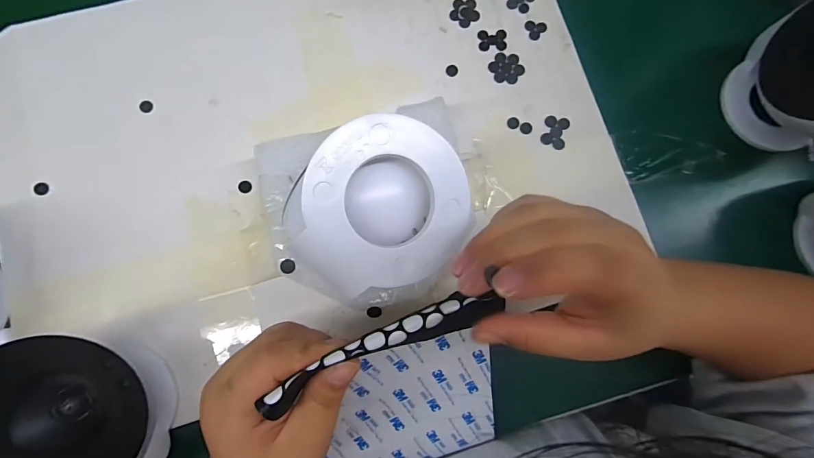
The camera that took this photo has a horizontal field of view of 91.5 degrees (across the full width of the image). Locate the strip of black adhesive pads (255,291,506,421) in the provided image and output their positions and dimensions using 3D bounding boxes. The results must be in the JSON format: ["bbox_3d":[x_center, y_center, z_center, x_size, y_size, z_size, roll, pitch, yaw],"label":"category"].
[{"bbox_3d":[-0.009,0.053,0.183,0.116,0.005,0.016,-20,82,-12],"label":"strip of black adhesive pads"}]

